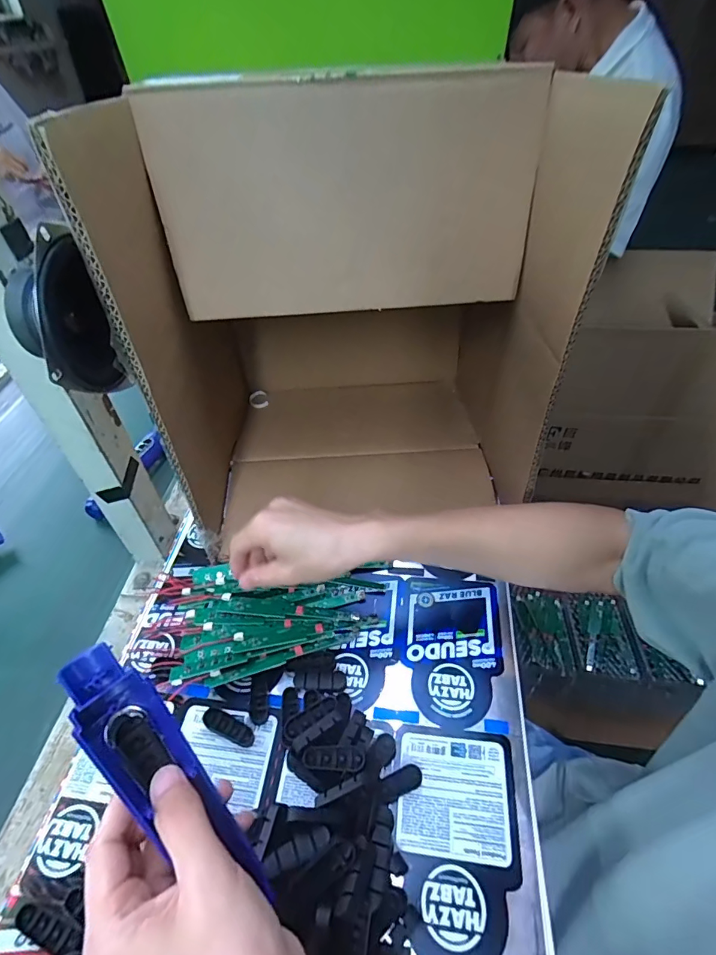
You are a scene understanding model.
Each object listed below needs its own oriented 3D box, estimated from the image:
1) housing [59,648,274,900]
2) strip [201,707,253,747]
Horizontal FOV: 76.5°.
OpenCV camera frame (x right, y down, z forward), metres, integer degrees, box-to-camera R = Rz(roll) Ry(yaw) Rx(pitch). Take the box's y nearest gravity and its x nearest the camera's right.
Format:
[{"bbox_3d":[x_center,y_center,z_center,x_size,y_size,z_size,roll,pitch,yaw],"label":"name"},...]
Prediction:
[{"bbox_3d":[-0.105,0.163,0.248,0.038,0.025,0.159,-38,95,-29],"label":"housing"},{"bbox_3d":[-0.113,0.217,0.396,0.048,0.007,0.016,16,49,18],"label":"strip"}]

